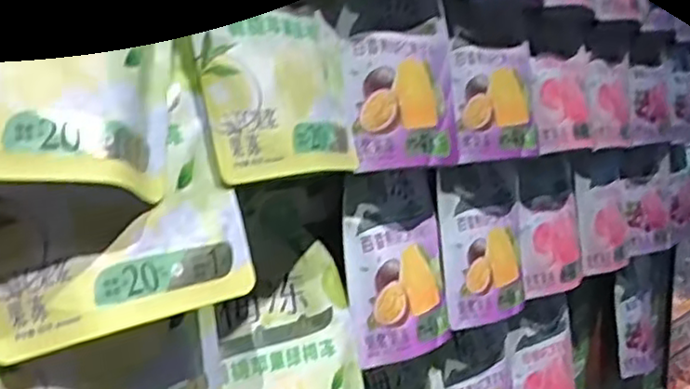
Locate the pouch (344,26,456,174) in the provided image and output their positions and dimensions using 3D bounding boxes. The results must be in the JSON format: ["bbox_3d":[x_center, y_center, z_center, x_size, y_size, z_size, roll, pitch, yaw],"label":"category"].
[{"bbox_3d":[0.051,-0.071,0.511,0.120,0.100,0.019,-8,-3,-40],"label":"pouch"}]

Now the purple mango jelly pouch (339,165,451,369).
[{"bbox_3d":[0.043,0.049,0.520,0.019,0.135,0.119,-18,-9,41],"label":"purple mango jelly pouch"}]

